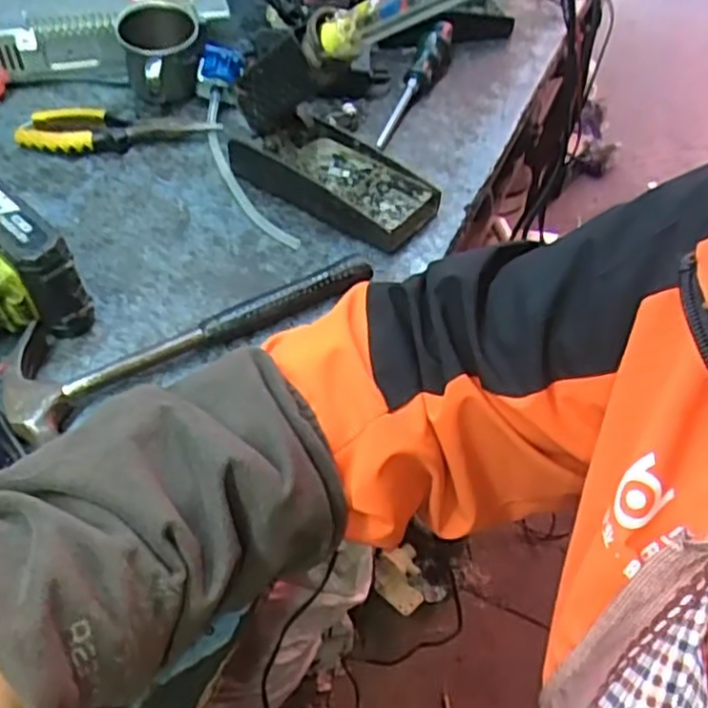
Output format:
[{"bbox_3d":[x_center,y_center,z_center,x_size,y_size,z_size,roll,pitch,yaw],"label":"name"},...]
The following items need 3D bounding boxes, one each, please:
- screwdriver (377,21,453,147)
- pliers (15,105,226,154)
[{"bbox_3d":[0.058,-0.262,0.715,0.028,0.035,0.220,16,51,11],"label":"screwdriver"},{"bbox_3d":[-0.204,-0.200,0.643,0.163,0.016,0.057,-12,51,-13],"label":"pliers"}]

